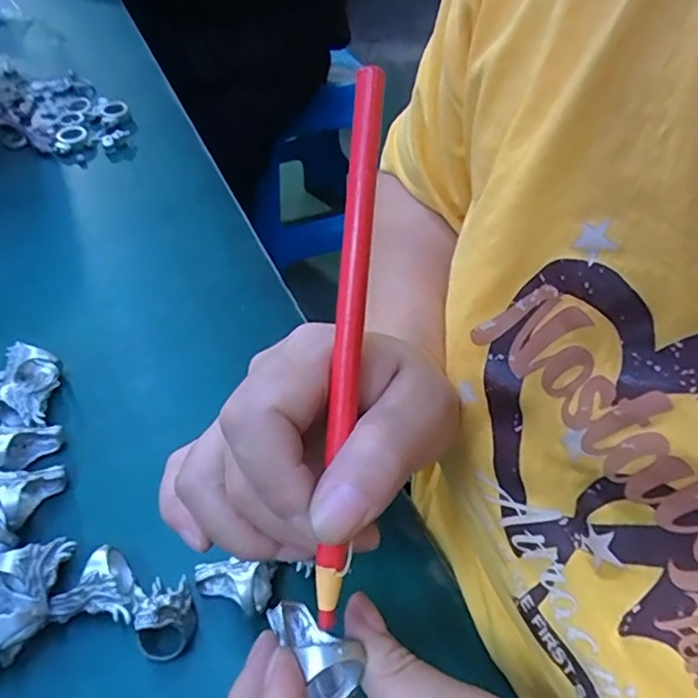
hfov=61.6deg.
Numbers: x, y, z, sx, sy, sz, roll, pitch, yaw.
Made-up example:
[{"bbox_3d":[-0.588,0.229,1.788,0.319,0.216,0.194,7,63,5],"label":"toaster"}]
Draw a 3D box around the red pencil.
[{"bbox_3d":[0.000,-0.002,0.177,0.010,0.006,0.167,5,87,3],"label":"red pencil"}]

